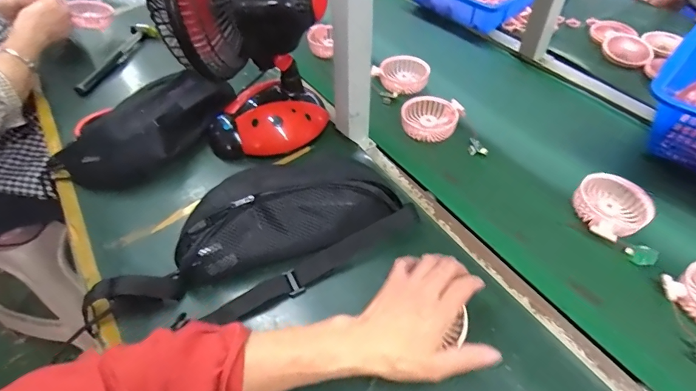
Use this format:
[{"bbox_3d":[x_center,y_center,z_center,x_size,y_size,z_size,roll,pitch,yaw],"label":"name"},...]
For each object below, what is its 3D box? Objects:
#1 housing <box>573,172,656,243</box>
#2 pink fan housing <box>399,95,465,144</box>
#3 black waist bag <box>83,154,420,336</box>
[{"bbox_3d":[0.336,0.012,0.518,0.077,0.037,0.083,-1,49,1],"label":"housing"},{"bbox_3d":[0.138,-0.129,0.669,0.093,0.032,0.082,15,52,14],"label":"pink fan housing"},{"bbox_3d":[-0.119,0.042,0.486,0.378,0.078,0.160,-22,52,-17],"label":"black waist bag"}]

